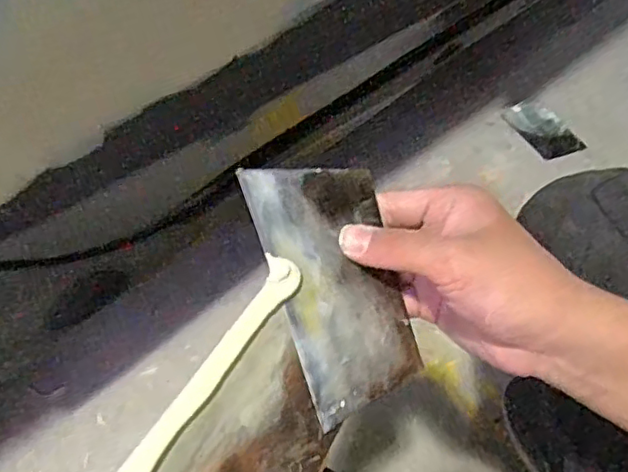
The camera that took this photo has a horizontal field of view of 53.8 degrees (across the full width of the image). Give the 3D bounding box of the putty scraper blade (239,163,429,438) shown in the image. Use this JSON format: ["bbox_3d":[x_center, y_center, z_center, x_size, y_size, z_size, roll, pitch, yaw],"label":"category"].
[{"bbox_3d":[0.014,0.024,0.326,0.072,0.004,0.132,-22,97,-33],"label":"putty scraper blade"}]

